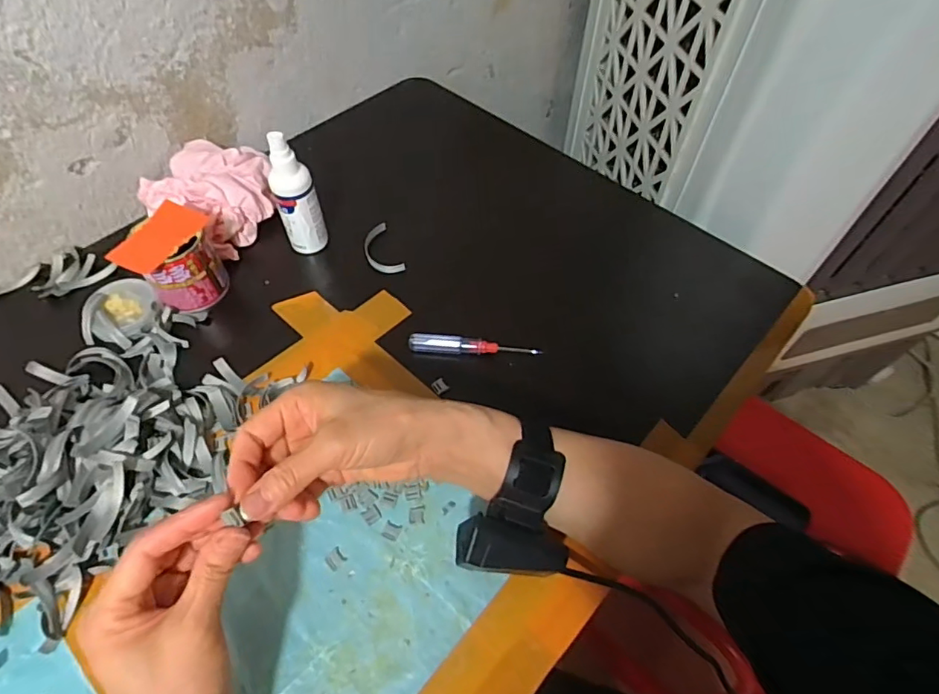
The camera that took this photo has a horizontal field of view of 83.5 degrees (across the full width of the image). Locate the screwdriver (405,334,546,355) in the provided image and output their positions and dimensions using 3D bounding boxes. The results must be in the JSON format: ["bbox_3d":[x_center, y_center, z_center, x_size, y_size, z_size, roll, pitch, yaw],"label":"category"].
[{"bbox_3d":[0.004,-0.001,0.491,0.120,0.016,0.014,6,56,3],"label":"screwdriver"}]

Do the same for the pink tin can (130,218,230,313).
[{"bbox_3d":[-0.273,-0.076,0.500,0.063,0.067,0.058,0,55,0],"label":"pink tin can"}]

